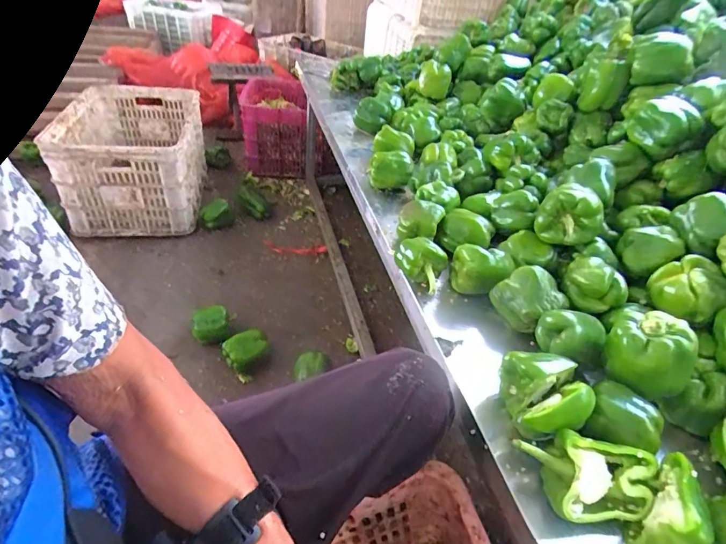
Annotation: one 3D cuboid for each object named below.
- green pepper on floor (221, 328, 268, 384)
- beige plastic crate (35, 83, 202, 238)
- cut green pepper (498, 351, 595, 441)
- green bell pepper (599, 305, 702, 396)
[{"bbox_3d":[-0.253,0.176,0.925,0.080,0.086,0.092,32,46,28],"label":"green pepper on floor"},{"bbox_3d":[-0.646,-0.329,1.239,0.350,0.274,0.415,-2,40,-10],"label":"beige plastic crate"},{"bbox_3d":[0.195,0.137,0.458,0.073,0.073,0.091,5,39,-1],"label":"cut green pepper"},{"bbox_3d":[0.309,0.084,0.462,0.078,0.068,0.064,12,40,7],"label":"green bell pepper"}]

